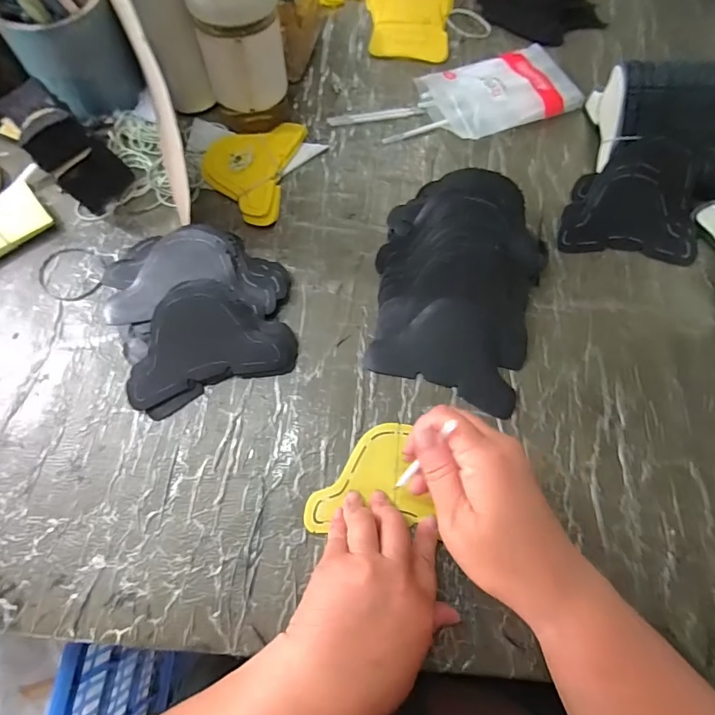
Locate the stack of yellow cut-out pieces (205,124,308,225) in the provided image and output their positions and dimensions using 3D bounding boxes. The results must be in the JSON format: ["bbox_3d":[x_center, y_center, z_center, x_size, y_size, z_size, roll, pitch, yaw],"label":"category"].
[{"bbox_3d":[-0.119,-0.209,0.477,0.095,0.019,0.137,13,68,3],"label":"stack of yellow cut-out pieces"}]

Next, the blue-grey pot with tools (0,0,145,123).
[{"bbox_3d":[-0.299,-0.333,0.449,0.109,0.117,0.106,-36,72,-15],"label":"blue-grey pot with tools"}]

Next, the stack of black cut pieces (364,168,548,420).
[{"bbox_3d":[0.096,-0.077,0.403,0.157,0.051,0.210,19,68,6],"label":"stack of black cut pieces"}]

